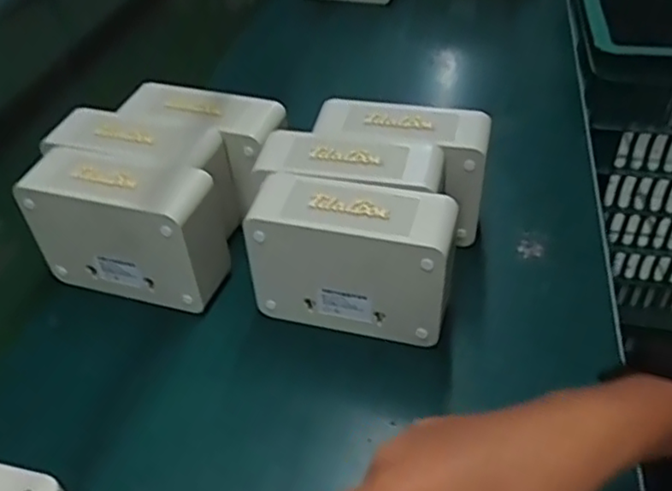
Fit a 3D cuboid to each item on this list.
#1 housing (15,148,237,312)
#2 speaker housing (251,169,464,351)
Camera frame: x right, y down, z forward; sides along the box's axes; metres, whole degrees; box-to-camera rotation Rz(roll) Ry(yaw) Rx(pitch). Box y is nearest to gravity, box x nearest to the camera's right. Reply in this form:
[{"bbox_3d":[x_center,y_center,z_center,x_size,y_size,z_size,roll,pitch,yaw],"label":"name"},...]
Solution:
[{"bbox_3d":[-0.159,-0.009,0.508,0.145,0.114,0.053,11,43,14],"label":"housing"},{"bbox_3d":[0.014,0.011,0.476,0.140,0.108,0.053,10,43,13],"label":"speaker housing"}]

